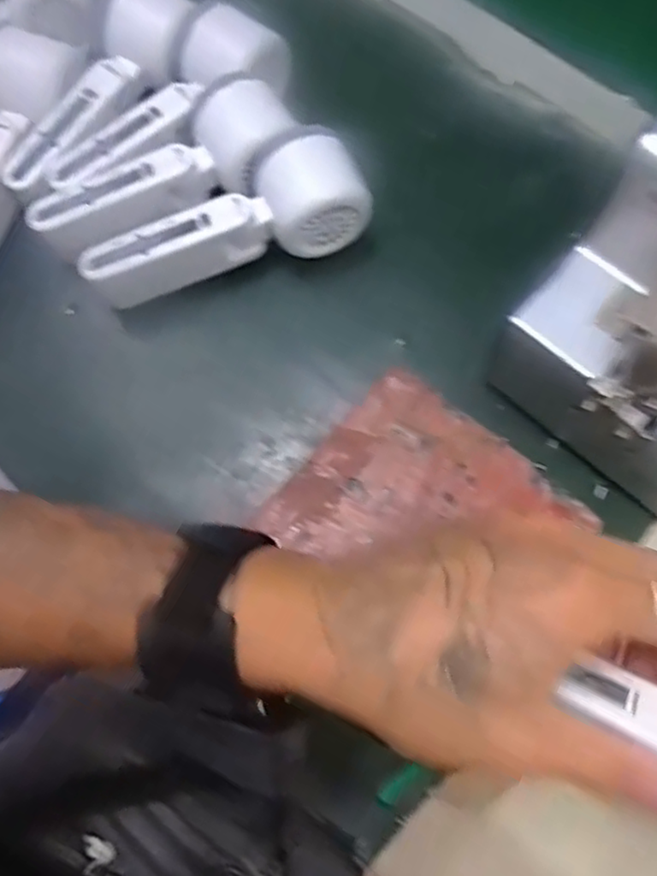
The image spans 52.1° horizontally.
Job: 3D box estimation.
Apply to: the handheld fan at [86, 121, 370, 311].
[{"bbox_3d":[-0.058,-0.117,0.402,0.164,0.062,0.059,-30,73,-7],"label":"handheld fan"}]

